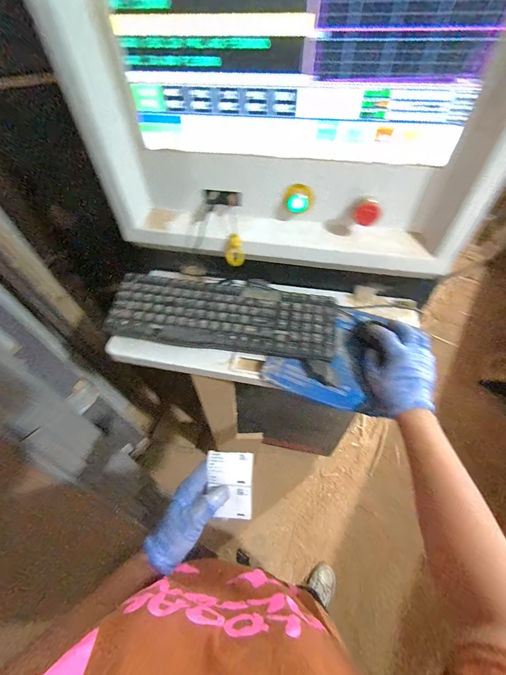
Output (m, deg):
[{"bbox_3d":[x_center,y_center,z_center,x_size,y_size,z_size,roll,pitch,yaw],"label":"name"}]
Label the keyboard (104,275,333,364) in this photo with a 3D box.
[{"bbox_3d":[-0.052,-0.044,0.512,0.394,0.036,0.141,5,52,5],"label":"keyboard"}]

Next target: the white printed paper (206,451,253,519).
[{"bbox_3d":[-0.033,0.201,0.397,0.063,0.005,0.080,1,71,8],"label":"white printed paper"}]

